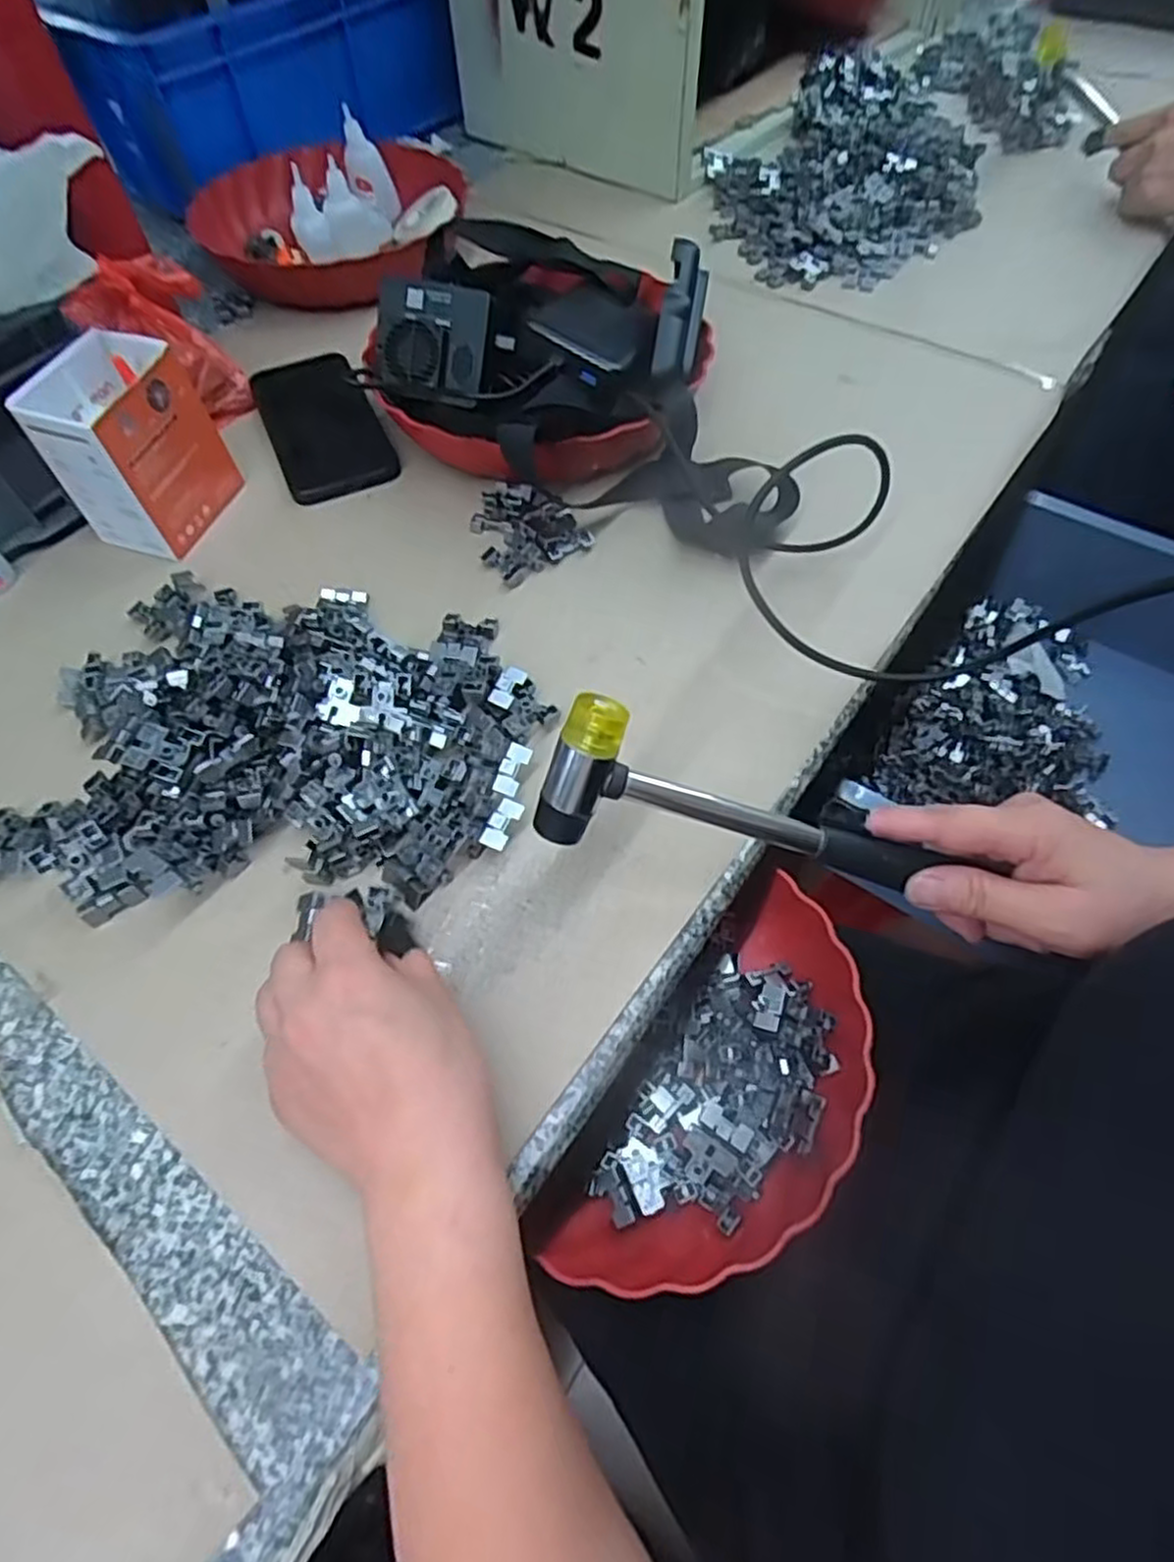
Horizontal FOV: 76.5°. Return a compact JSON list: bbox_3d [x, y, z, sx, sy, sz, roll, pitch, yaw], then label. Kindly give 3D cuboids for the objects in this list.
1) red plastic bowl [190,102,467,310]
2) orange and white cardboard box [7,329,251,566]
[{"bbox_3d":[-0.242,-0.529,0.691,0.248,0.065,0.230,3,58,4],"label":"red plastic bowl"},{"bbox_3d":[-0.296,-0.219,0.486,0.072,0.098,0.091,13,59,10],"label":"orange and white cardboard box"}]

